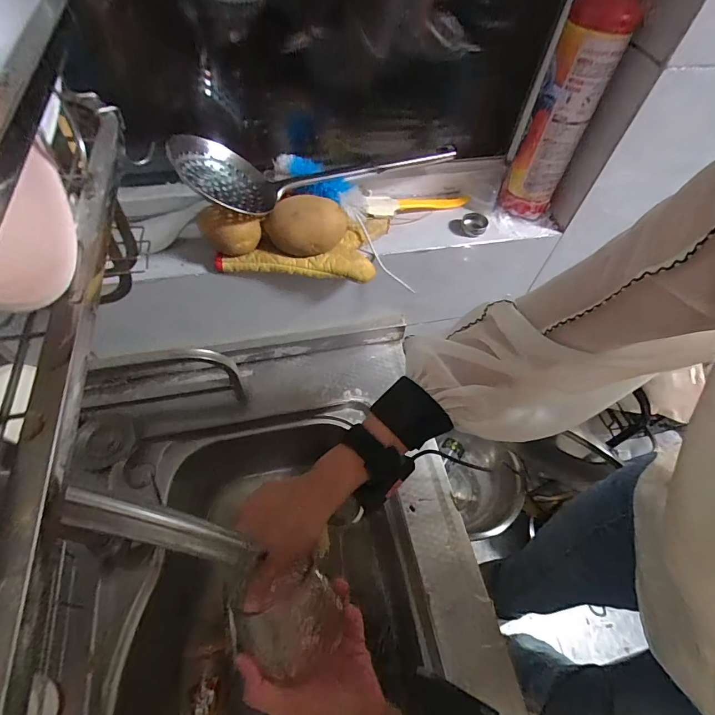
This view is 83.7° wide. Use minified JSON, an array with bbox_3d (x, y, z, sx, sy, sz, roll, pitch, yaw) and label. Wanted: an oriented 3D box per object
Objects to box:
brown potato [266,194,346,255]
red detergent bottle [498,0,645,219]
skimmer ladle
[{"bbox_3d":[-0.064,-0.169,0.521,0.097,0.068,0.055,8,57,1],"label":"brown potato"},{"bbox_3d":[0.268,-0.315,0.523,0.075,0.267,0.067,25,59,12],"label":"red detergent bottle"},{"bbox_3d":[-0.042,-0.267,0.532,0.377,0.071,0.076,-18,60,-15],"label":"skimmer ladle"}]

